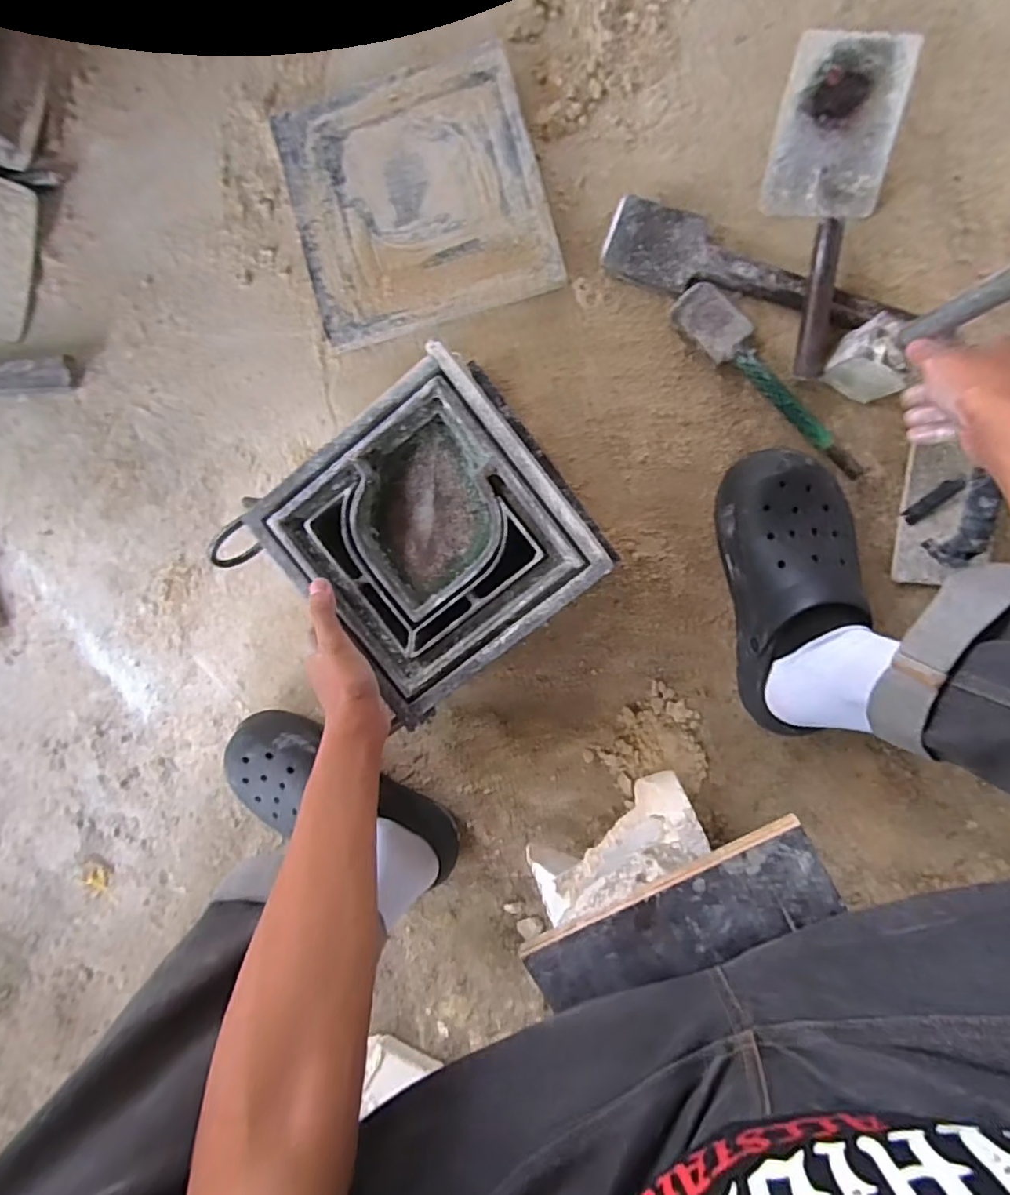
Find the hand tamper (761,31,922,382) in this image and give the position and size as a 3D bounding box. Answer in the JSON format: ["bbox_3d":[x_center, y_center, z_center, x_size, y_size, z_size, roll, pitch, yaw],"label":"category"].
[{"bbox_3d":[0.298,-0.355,0.551,0.110,0.067,0.278,9,98,5],"label":"hand tamper"}]

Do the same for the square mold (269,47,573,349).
[{"bbox_3d":[-0.090,-0.407,0.593,0.246,0.030,0.255,-15,92,8],"label":"square mold"}]

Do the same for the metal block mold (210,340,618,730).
[{"bbox_3d":[-0.065,-0.050,0.499,0.235,0.037,0.229,-40,89,8],"label":"metal block mold"}]

